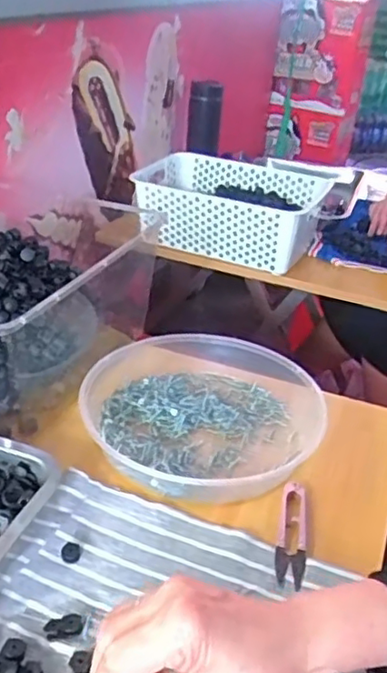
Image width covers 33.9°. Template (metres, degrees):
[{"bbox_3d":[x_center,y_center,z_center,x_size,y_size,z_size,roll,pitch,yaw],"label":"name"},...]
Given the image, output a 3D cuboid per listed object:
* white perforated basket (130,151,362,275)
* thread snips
[{"bbox_3d":[0.056,-0.224,1.123,0.316,0.109,0.215,13,31,15],"label":"white perforated basket"},{"bbox_3d":[0.081,0.155,0.511,0.024,0.008,0.103,9,31,9],"label":"thread snips"}]

